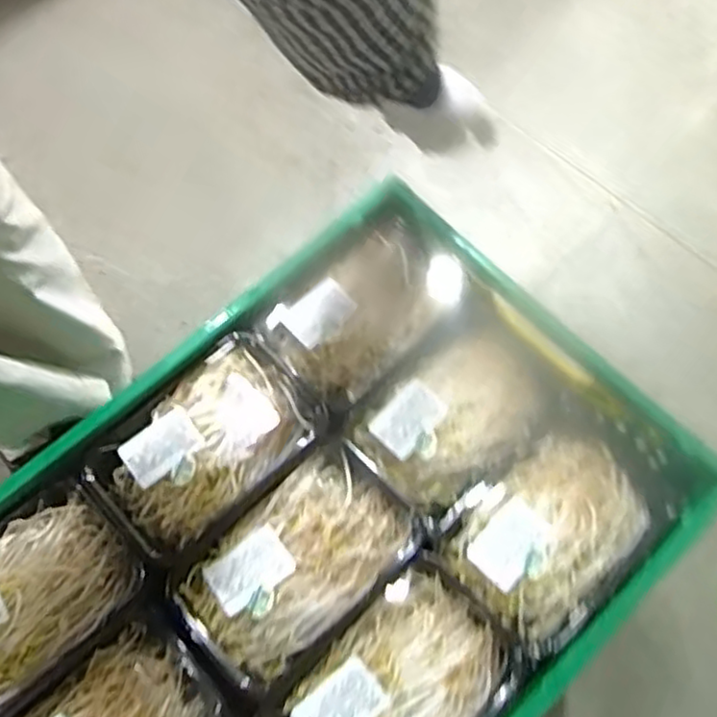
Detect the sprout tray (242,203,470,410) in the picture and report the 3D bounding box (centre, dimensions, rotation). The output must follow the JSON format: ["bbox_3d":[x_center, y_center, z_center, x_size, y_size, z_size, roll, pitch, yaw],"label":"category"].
[{"bbox_3d":[0.004,-0.046,0.615,0.176,0.031,0.121,-36,73,-14],"label":"sprout tray"}]

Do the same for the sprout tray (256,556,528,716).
[{"bbox_3d":[0.028,0.251,0.513,0.179,0.042,0.127,-39,74,-15],"label":"sprout tray"}]

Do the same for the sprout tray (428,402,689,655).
[{"bbox_3d":[0.160,0.132,0.555,0.178,0.036,0.127,-40,74,-15],"label":"sprout tray"}]

